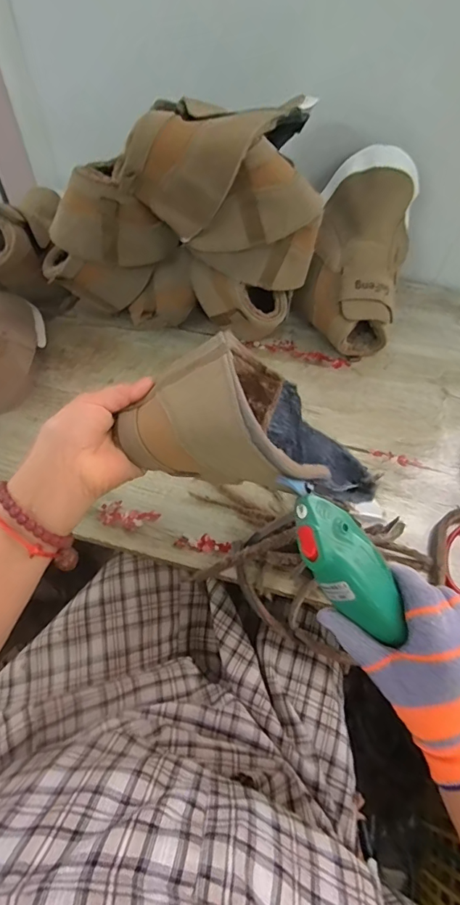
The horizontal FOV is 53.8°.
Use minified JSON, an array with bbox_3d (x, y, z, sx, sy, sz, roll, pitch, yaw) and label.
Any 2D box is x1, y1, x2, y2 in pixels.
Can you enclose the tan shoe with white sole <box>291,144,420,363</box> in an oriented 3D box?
[{"bbox_3d":[0.182,-0.294,0.687,0.169,0.099,0.280,16,96,7],"label":"tan shoe with white sole"}]

